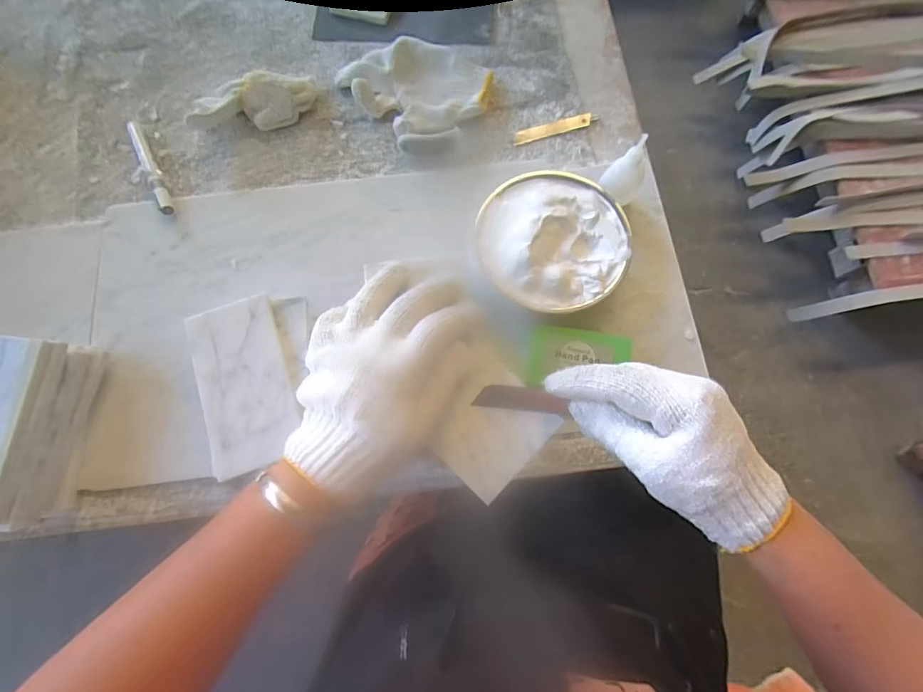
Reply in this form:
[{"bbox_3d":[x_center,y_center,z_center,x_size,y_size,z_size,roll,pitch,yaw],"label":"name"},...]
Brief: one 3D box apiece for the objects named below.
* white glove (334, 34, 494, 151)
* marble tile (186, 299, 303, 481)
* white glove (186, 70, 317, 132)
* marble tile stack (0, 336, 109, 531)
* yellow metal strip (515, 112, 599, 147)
[{"bbox_3d":[-0.056,-0.300,0.518,0.166,0.029,0.136,30,76,7],"label":"white glove"},{"bbox_3d":[-0.193,0.033,0.393,0.080,0.006,0.150,-17,75,-6],"label":"marble tile"},{"bbox_3d":[-0.237,-0.279,0.505,0.134,0.047,0.054,-10,75,-4],"label":"white glove"},{"bbox_3d":[-0.402,0.073,0.396,0.091,0.071,0.163,5,74,0],"label":"marble tile stack"},{"bbox_3d":[0.112,-0.256,0.519,0.106,0.005,0.017,-17,76,-6],"label":"yellow metal strip"}]

